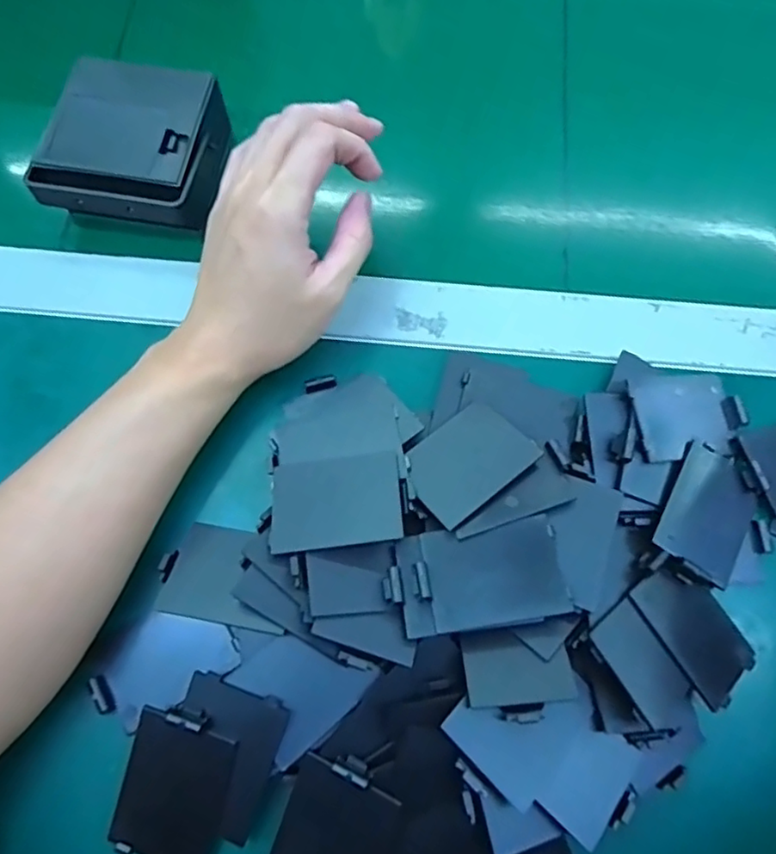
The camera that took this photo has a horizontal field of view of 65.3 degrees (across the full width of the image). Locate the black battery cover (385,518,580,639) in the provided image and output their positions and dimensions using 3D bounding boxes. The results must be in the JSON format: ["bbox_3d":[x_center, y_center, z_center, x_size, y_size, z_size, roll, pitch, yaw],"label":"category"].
[{"bbox_3d":[0.040,0.068,0.272,0.077,0.009,0.043,-8,72,-3],"label":"black battery cover"}]

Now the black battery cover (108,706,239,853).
[{"bbox_3d":[-0.092,0.155,0.258,0.045,0.009,0.066,14,87,11],"label":"black battery cover"}]

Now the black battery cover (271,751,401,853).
[{"bbox_3d":[-0.024,0.173,0.251,0.044,0.008,0.067,19,92,15],"label":"black battery cover"}]

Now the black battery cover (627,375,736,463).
[{"bbox_3d":[0.153,-0.007,0.312,0.057,0.007,0.045,-8,72,-3],"label":"black battery cover"}]

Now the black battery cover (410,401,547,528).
[{"bbox_3d":[0.039,0.015,0.297,0.066,0.009,0.044,-34,67,-26],"label":"black battery cover"}]

